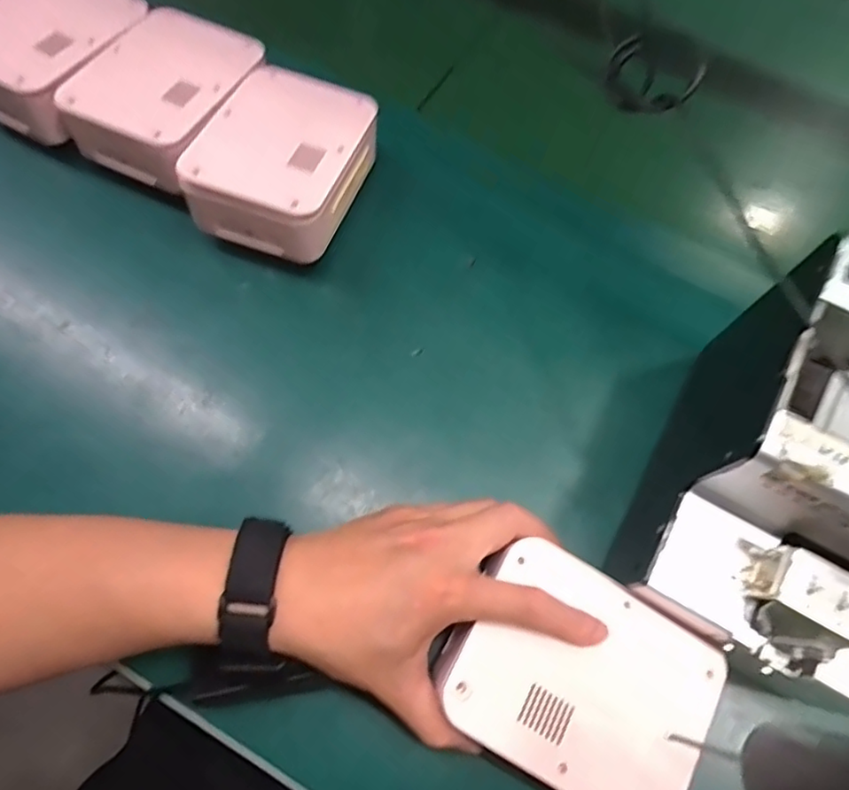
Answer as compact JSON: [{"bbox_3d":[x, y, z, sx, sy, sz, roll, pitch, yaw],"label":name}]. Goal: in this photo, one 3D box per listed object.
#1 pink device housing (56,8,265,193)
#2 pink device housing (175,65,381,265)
[{"bbox_3d":[-0.187,-0.213,0.439,0.108,0.057,0.133,22,67,7],"label":"pink device housing"},{"bbox_3d":[-0.097,-0.161,0.425,0.098,0.066,0.124,20,67,6],"label":"pink device housing"}]

